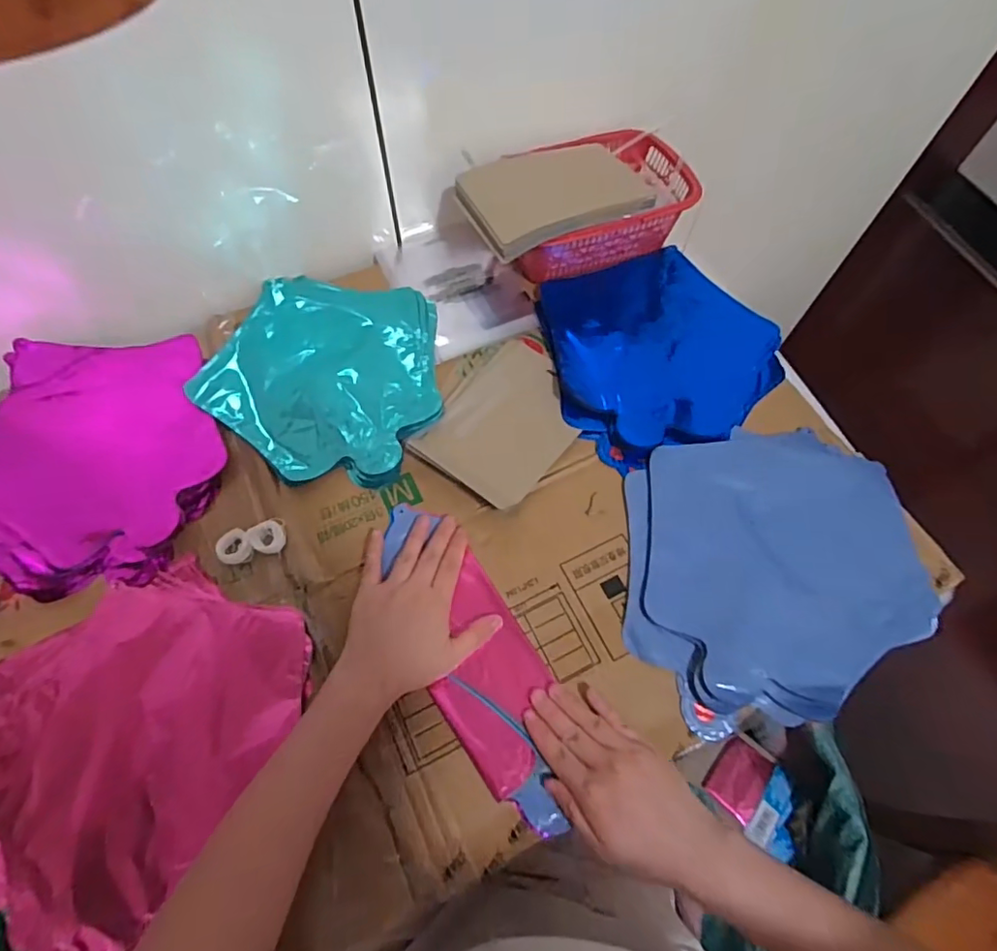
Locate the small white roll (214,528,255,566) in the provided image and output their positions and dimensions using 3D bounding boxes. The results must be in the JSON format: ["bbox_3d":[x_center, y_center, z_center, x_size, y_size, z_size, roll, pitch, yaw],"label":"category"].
[{"bbox_3d":[-0.226,0.061,0.478,0.028,0.009,0.030,1,66,-2],"label":"small white roll"}]

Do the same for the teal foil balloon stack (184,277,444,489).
[{"bbox_3d":[-0.167,-0.106,0.550,0.223,0.007,0.224,20,67,7],"label":"teal foil balloon stack"}]

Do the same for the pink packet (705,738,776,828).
[{"bbox_3d":[0.321,0.399,0.741,0.066,0.021,0.091,39,71,14],"label":"pink packet"}]

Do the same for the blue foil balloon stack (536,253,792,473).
[{"bbox_3d":[0.163,-0.133,0.589,0.238,0.041,0.238,-19,68,-10],"label":"blue foil balloon stack"}]

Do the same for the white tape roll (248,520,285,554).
[{"bbox_3d":[-0.199,0.054,0.482,0.028,0.011,0.028,1,66,-2],"label":"white tape roll"}]

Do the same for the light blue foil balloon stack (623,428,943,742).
[{"bbox_3d":[0.234,0.072,0.483,0.267,0.015,0.238,-16,68,-9],"label":"light blue foil balloon stack"}]

